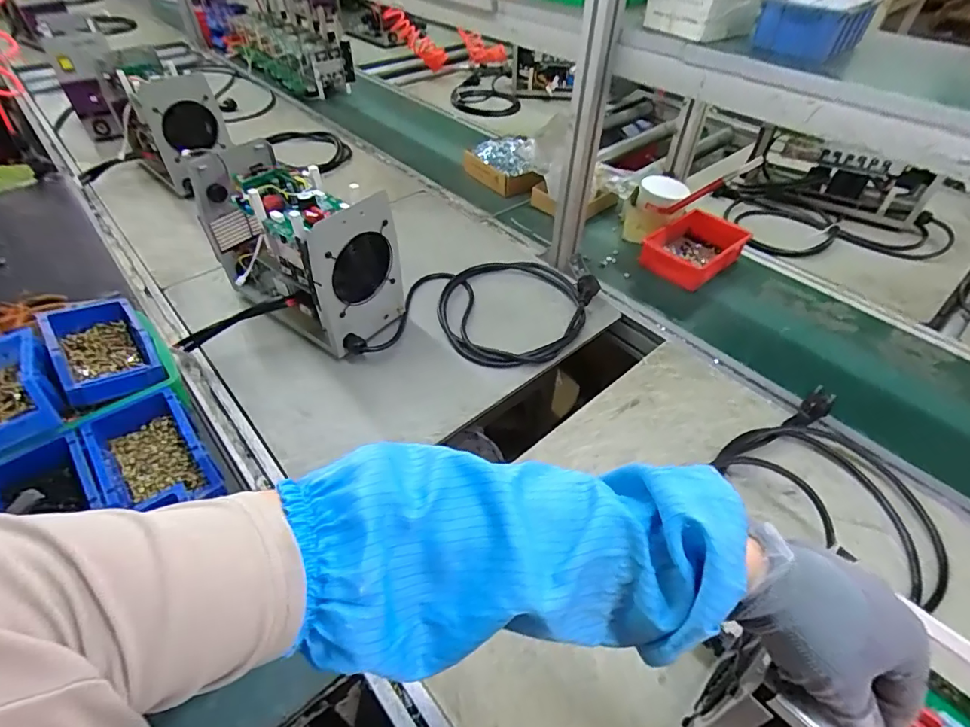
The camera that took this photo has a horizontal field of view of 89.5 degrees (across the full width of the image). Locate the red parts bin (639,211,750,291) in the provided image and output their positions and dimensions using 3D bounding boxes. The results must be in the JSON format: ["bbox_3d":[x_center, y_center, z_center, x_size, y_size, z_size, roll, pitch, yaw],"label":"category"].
[{"bbox_3d":[0.420,-0.232,0.970,0.205,0.062,0.137,-35,56,-29],"label":"red parts bin"}]

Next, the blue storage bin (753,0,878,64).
[{"bbox_3d":[0.383,-0.395,0.575,0.100,0.051,0.082,-27,52,-24],"label":"blue storage bin"}]

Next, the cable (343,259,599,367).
[{"bbox_3d":[-0.008,-0.112,0.851,0.410,0.058,0.282,0,46,0],"label":"cable"}]

